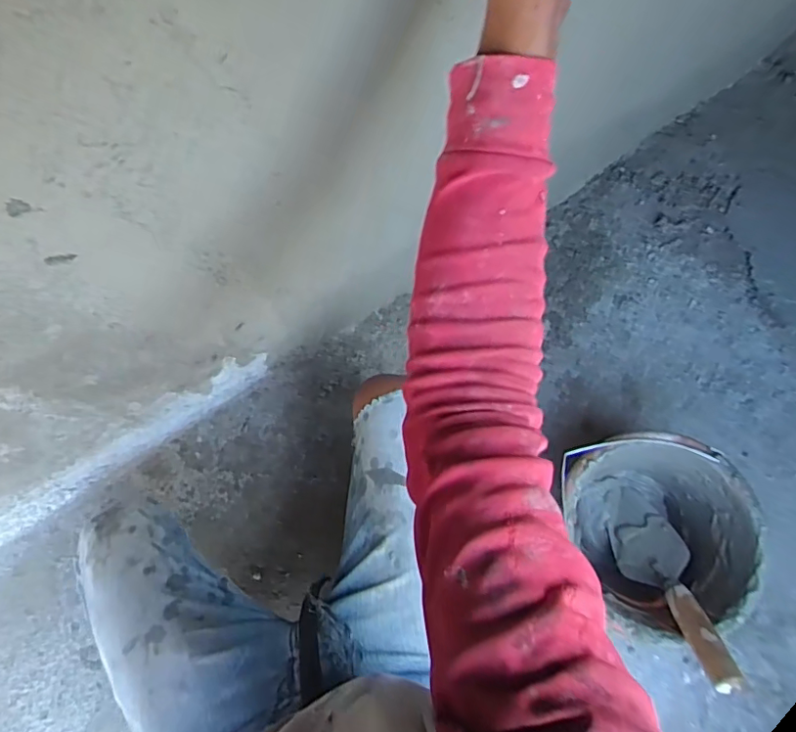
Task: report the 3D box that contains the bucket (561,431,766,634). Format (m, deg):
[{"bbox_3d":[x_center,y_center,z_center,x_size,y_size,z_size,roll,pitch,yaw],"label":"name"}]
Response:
[{"bbox_3d":[0.339,0.206,0.751,0.199,0.151,0.243,-27,80,-4],"label":"bucket"}]

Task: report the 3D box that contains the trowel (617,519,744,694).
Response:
[{"bbox_3d":[0.350,0.287,0.693,0.077,0.234,0.060,2,110,1],"label":"trowel"}]

